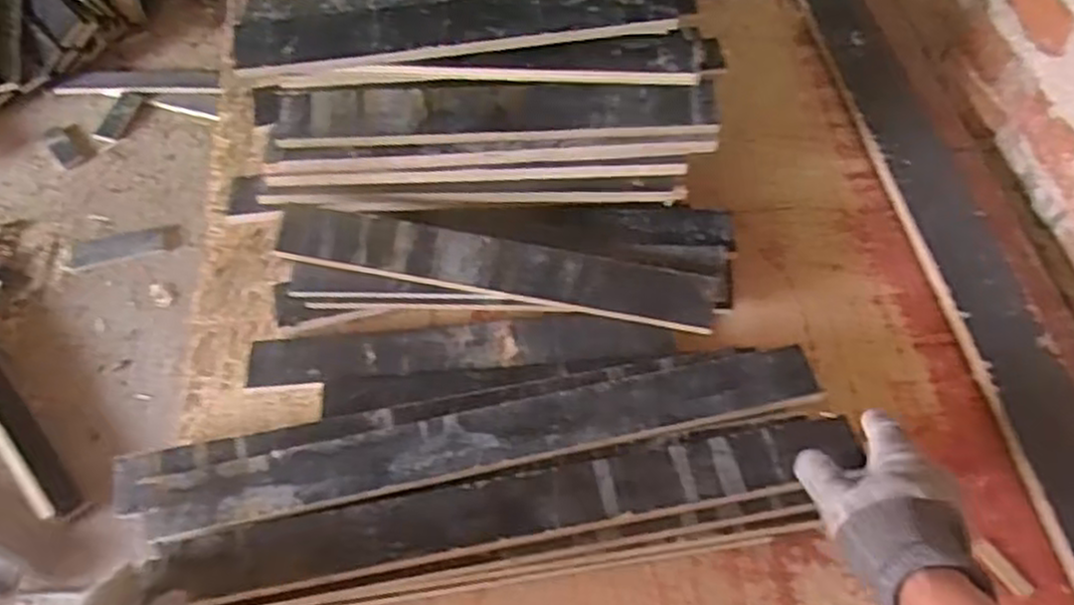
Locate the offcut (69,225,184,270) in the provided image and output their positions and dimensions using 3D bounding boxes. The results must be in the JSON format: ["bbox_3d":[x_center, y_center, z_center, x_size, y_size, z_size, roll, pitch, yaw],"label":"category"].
[{"bbox_3d":[-0.825,-0.118,1.571,0.214,0.013,0.070,-12,59,-10],"label":"offcut"}]

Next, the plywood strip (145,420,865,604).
[{"bbox_3d":[-0.011,0.147,0.569,0.497,0.017,0.058,-10,53,-5],"label":"plywood strip"}]

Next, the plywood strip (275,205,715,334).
[{"bbox_3d":[-0.037,-0.030,0.662,0.370,0.015,0.047,10,83,2],"label":"plywood strip"}]

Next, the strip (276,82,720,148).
[{"bbox_3d":[-0.036,-0.162,0.674,0.379,0.016,0.055,0,99,1],"label":"strip"}]

